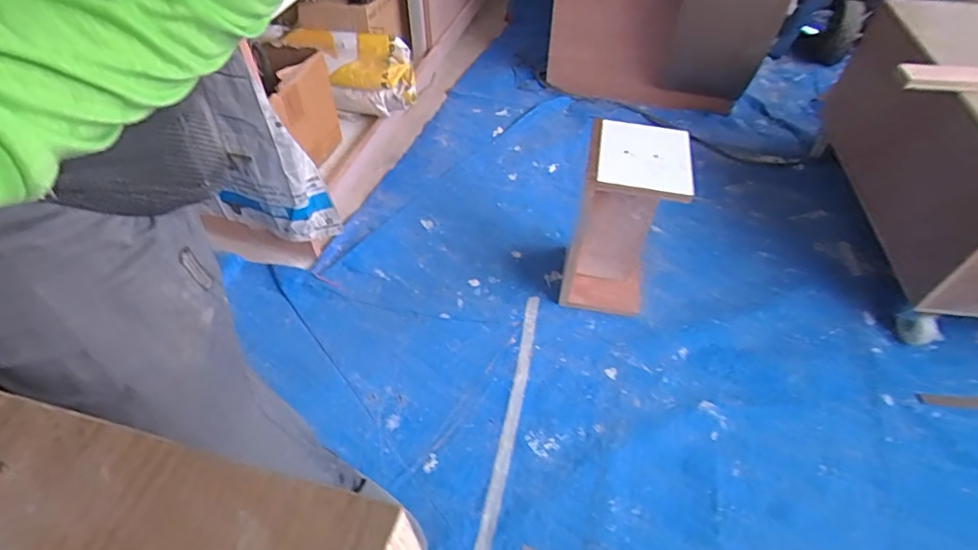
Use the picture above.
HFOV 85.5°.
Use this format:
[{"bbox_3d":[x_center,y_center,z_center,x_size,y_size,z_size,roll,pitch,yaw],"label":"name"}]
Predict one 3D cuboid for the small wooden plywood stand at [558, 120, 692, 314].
[{"bbox_3d":[0.267,-0.102,1.080,0.183,0.368,0.216,12,52,9],"label":"small wooden plywood stand"}]

